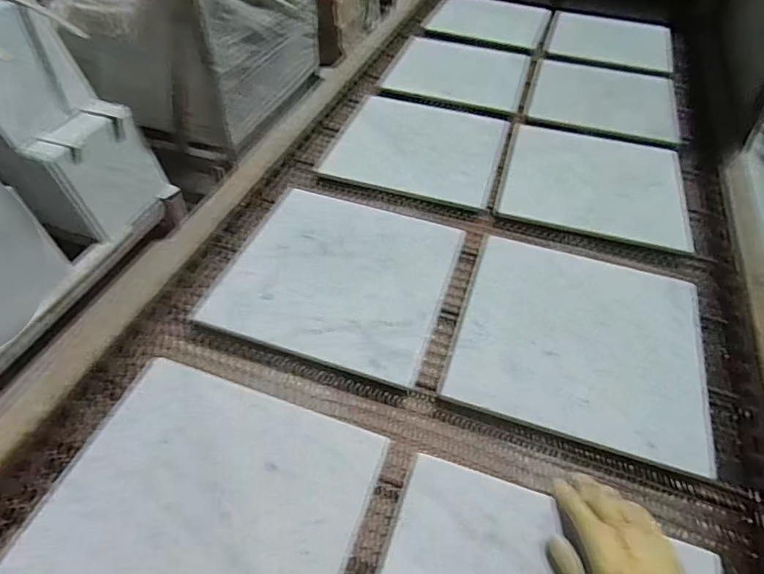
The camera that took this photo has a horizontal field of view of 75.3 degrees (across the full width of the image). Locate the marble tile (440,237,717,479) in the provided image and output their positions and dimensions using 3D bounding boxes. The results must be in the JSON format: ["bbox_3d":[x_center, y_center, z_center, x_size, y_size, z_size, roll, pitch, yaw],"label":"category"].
[{"bbox_3d":[0.261,0.064,0.652,0.302,0.019,0.288,15,50,12],"label":"marble tile"}]

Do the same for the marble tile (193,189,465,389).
[{"bbox_3d":[-0.054,-0.027,0.720,0.298,0.010,0.293,15,50,12],"label":"marble tile"}]

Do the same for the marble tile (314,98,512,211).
[{"bbox_3d":[0.075,-0.277,0.947,0.301,0.019,0.276,15,50,12],"label":"marble tile"}]

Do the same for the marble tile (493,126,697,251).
[{"bbox_3d":[0.386,-0.201,0.900,0.302,0.009,0.302,14,49,11],"label":"marble tile"}]

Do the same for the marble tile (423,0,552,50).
[{"bbox_3d":[0.307,-0.772,1.415,0.315,0.009,0.316,17,50,14],"label":"marble tile"}]

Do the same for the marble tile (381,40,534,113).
[{"bbox_3d":[0.183,-0.512,1.172,0.304,0.024,0.336,14,49,11],"label":"marble tile"}]

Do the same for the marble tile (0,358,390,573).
[{"bbox_3d":[-0.184,0.234,0.483,0.303,0.014,0.296,15,50,12],"label":"marble tile"}]

